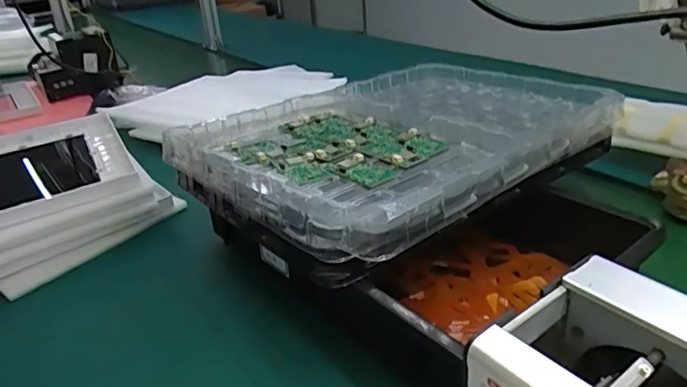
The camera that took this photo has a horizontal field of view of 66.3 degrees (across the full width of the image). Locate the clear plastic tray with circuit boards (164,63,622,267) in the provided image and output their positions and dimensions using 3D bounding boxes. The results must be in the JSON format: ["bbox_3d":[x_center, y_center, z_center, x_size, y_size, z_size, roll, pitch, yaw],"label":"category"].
[{"bbox_3d":[0.072,-0.068,0.620,0.467,0.061,0.350,-27,35,-36],"label":"clear plastic tray with circuit boards"}]

